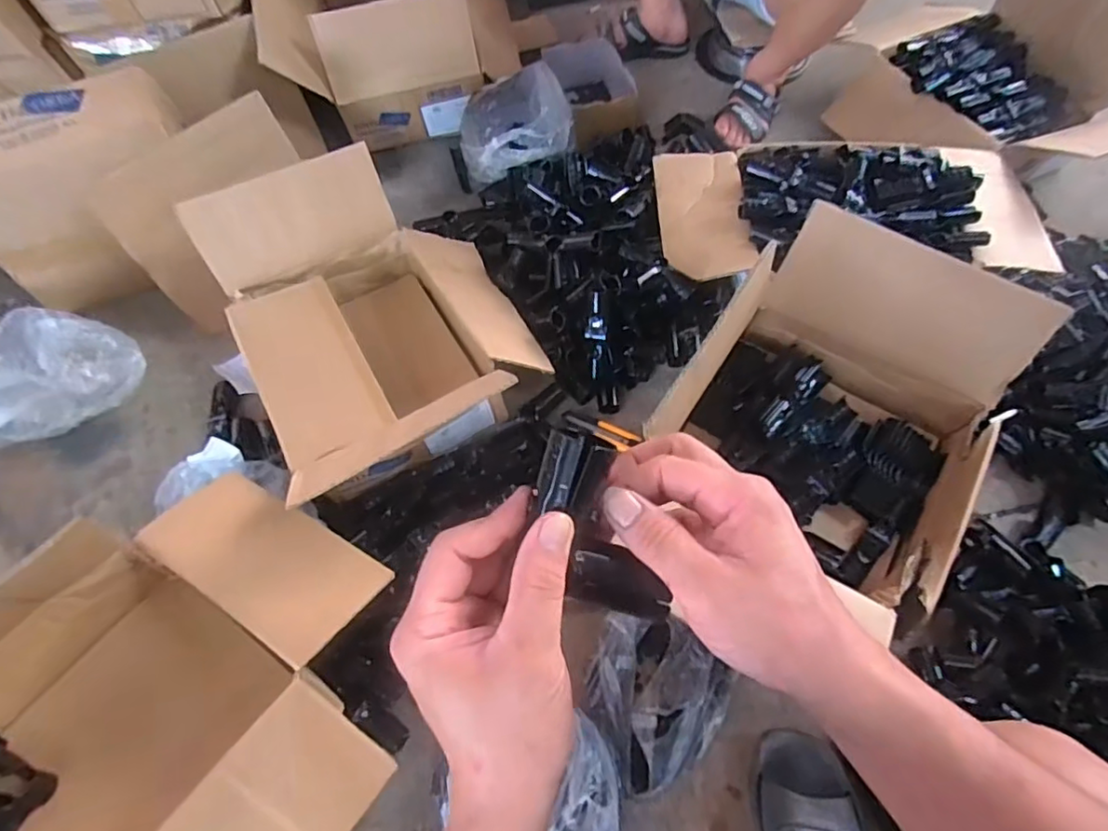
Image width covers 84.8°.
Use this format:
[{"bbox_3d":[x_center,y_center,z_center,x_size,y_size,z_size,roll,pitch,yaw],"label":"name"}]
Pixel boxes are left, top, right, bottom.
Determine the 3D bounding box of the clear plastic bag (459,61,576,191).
[{"bbox_3d":[-0.070,-0.514,1.091,0.199,0.103,0.235,-12,61,-6],"label":"clear plastic bag"}]

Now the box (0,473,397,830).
[{"bbox_3d":[-0.389,0.316,0.565,0.372,0.284,0.481,34,67,18],"label":"box"}]

